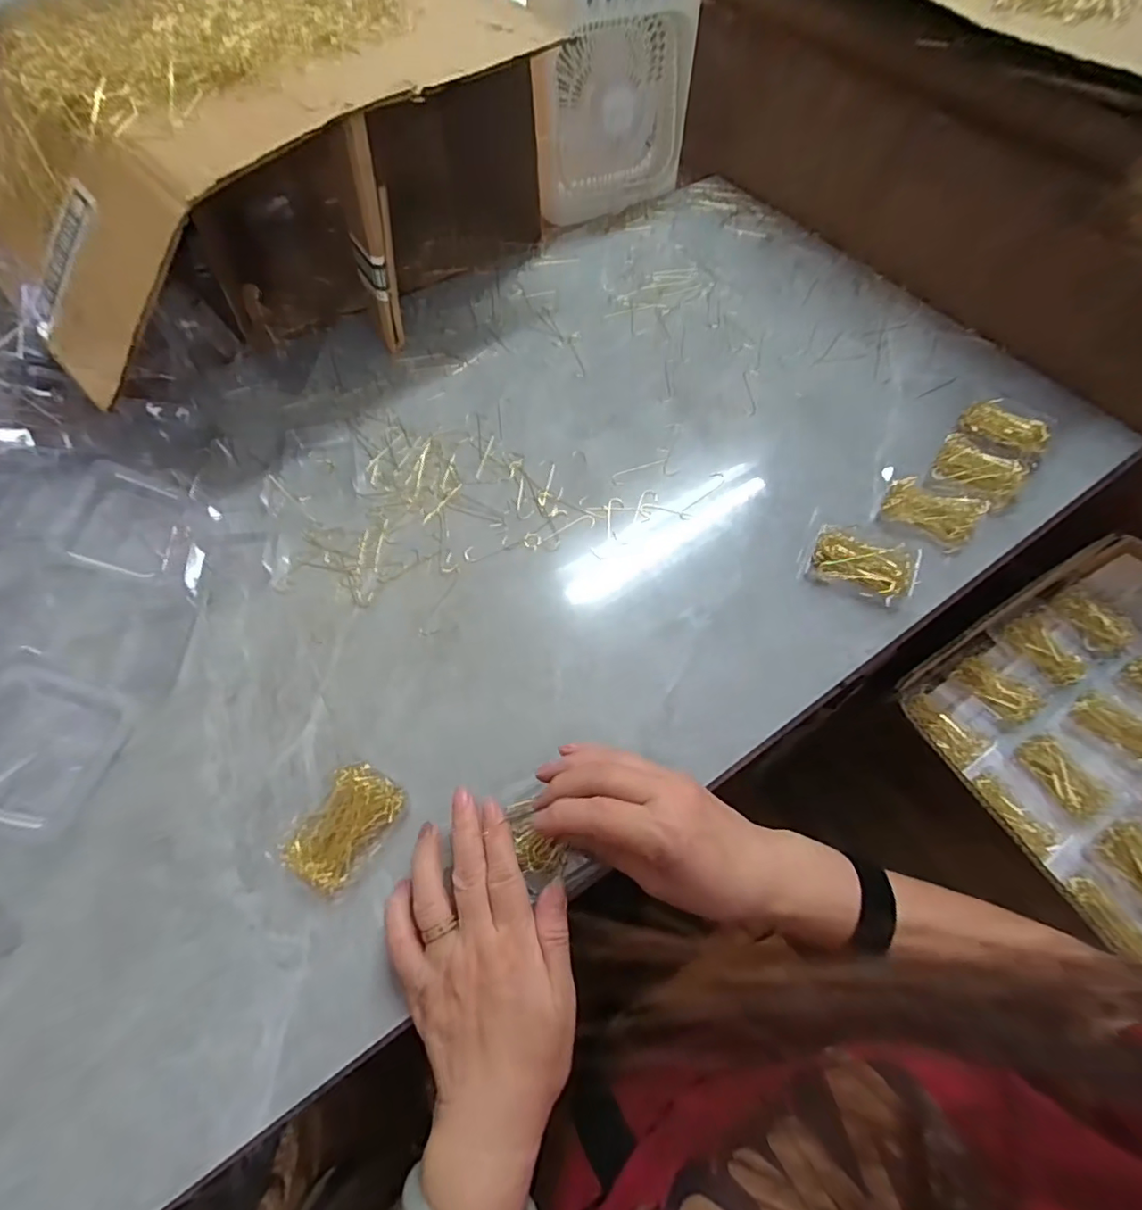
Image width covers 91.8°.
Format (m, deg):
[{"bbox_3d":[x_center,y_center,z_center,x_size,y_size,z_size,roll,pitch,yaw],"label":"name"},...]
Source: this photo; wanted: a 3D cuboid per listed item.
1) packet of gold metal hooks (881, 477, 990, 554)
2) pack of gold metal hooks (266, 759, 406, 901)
[{"bbox_3d":[0.303,-0.081,0.464,0.072,0.016,0.055,38,68,19],"label":"packet of gold metal hooks"},{"bbox_3d":[-0.144,0.138,0.349,0.048,0.024,0.075,33,66,17],"label":"pack of gold metal hooks"}]

